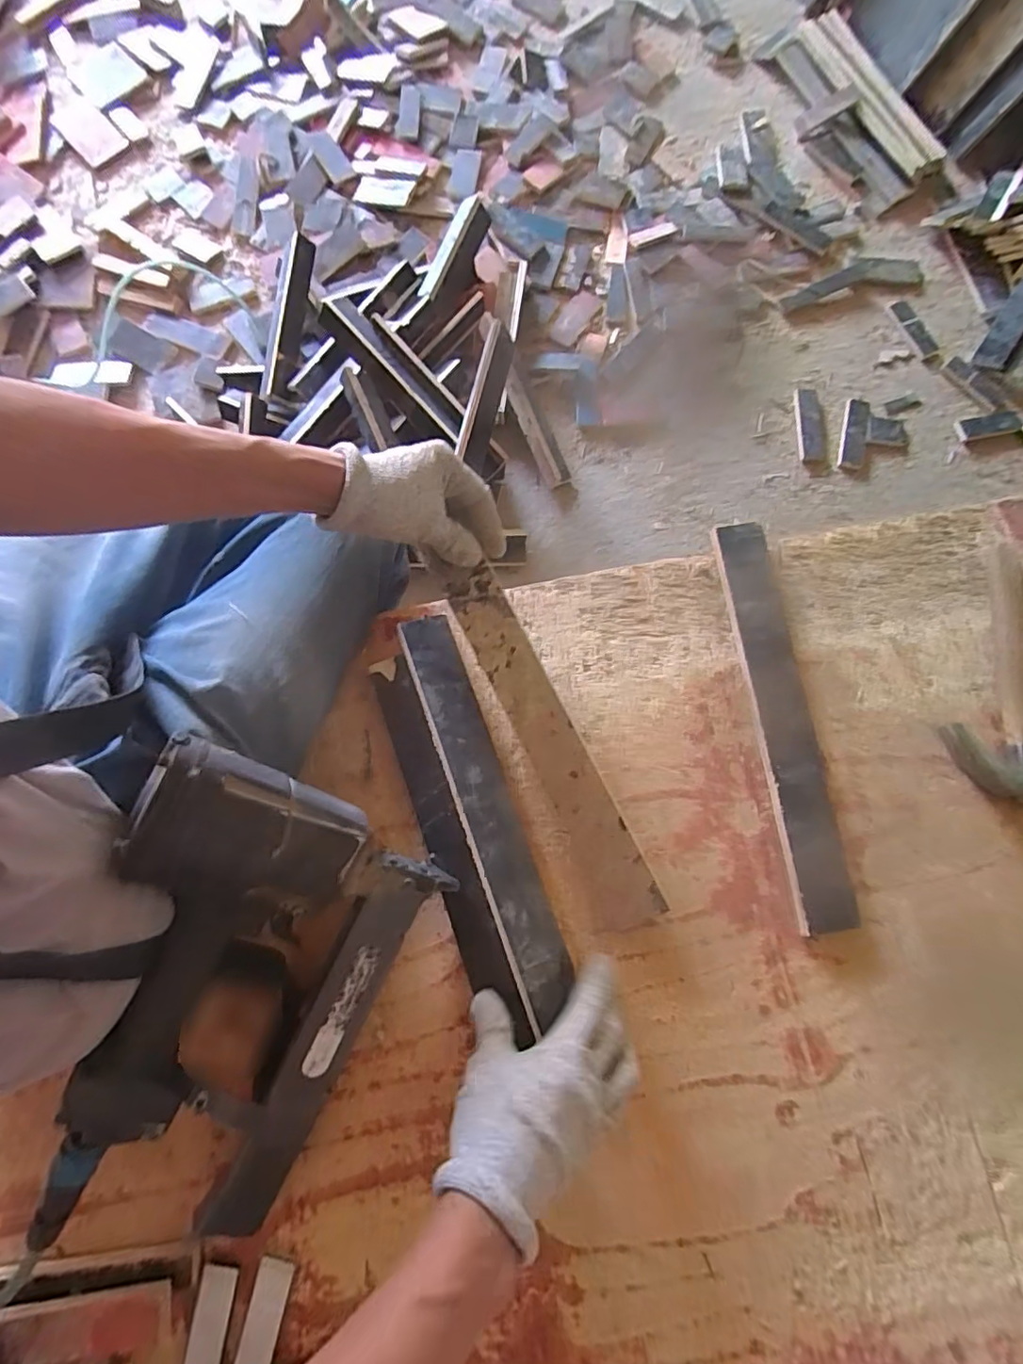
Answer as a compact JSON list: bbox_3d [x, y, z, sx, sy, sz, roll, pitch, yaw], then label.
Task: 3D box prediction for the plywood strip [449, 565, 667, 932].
[{"bbox_3d":[0.035,0.055,0.484,0.056,0.009,0.318,-24,88,11],"label":"plywood strip"}]

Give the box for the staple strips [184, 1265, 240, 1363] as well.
[{"bbox_3d":[-0.228,0.495,0.425,0.029,0.008,0.102,6,76,2],"label":"staple strips"}]

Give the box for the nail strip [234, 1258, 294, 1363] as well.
[{"bbox_3d":[-0.189,0.489,0.425,0.027,0.007,0.093,10,77,3],"label":"nail strip"}]

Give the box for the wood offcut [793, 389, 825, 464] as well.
[{"bbox_3d":[0.668,-0.575,1.278,0.059,0.009,0.188,2,79,-1],"label":"wood offcut"}]

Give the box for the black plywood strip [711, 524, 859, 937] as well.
[{"bbox_3d":[0.244,0.028,0.516,0.053,0.018,0.364,-7,76,-1],"label":"black plywood strip"}]

